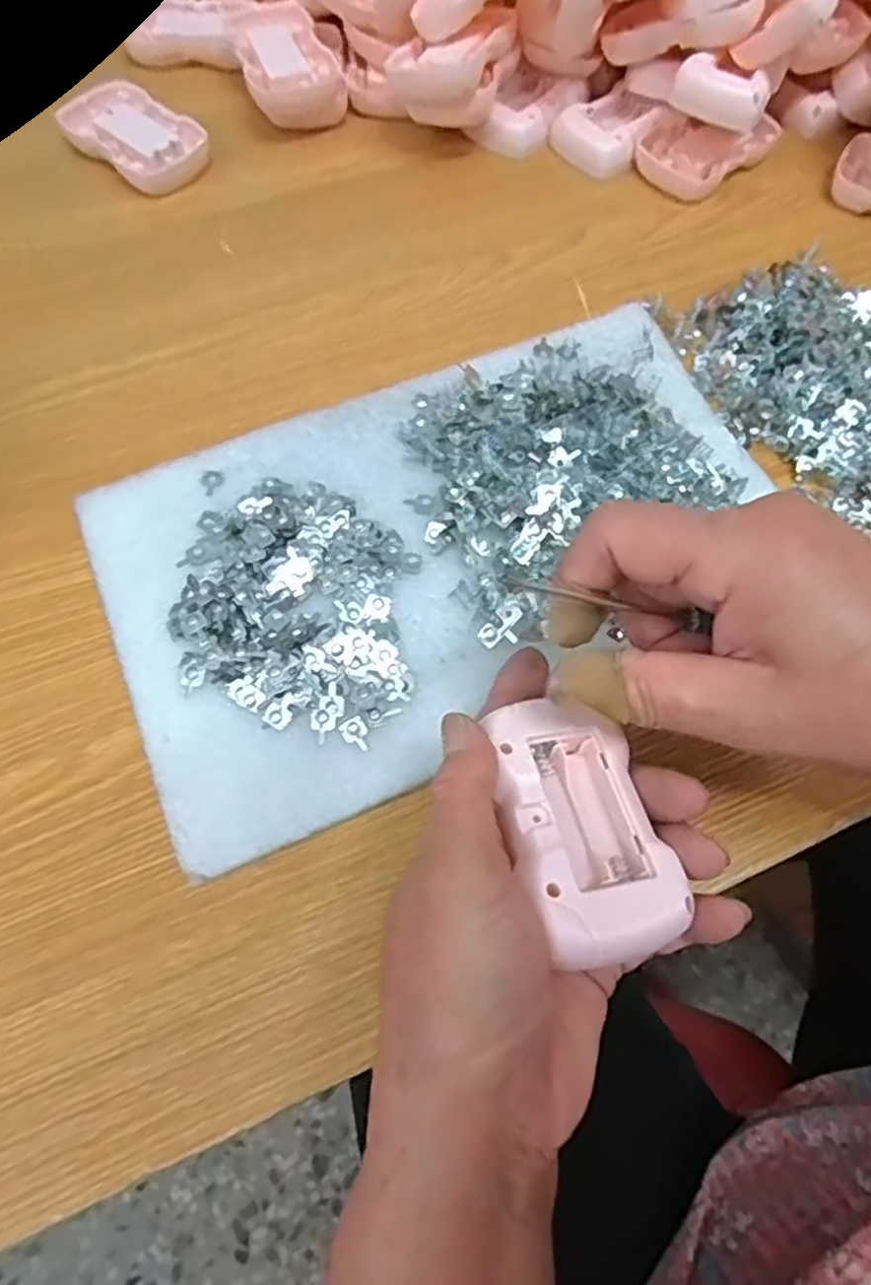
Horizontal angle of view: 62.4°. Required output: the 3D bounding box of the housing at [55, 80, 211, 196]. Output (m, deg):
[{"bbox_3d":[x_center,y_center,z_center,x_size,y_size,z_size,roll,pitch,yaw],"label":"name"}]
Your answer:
[{"bbox_3d":[-0.184,-0.308,0.434,0.094,0.012,0.057,35,70,13],"label":"housing"}]

